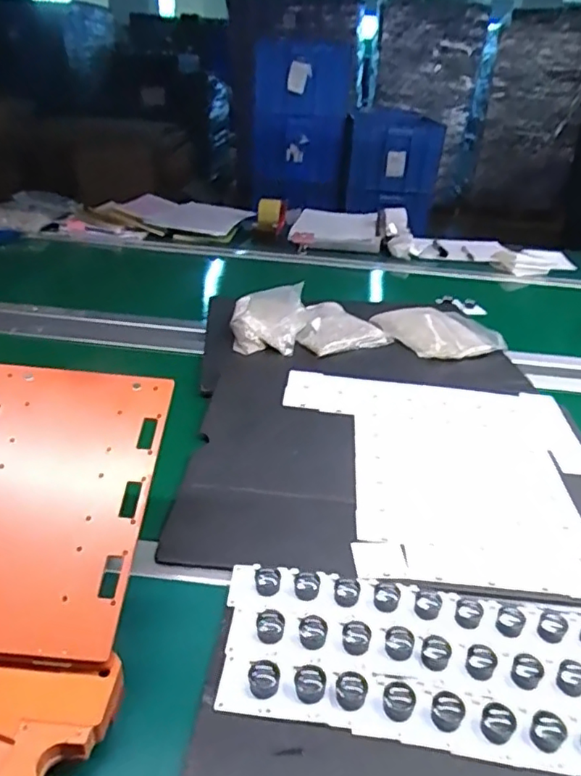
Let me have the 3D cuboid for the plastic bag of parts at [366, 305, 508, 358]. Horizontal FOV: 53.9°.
[{"bbox_3d":[0.247,-0.105,0.974,0.175,0.034,0.164,-8,33,-19],"label":"plastic bag of parts"}]

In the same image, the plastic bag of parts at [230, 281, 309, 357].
[{"bbox_3d":[-0.035,-0.116,0.944,0.121,0.049,0.166,6,31,2],"label":"plastic bag of parts"}]

